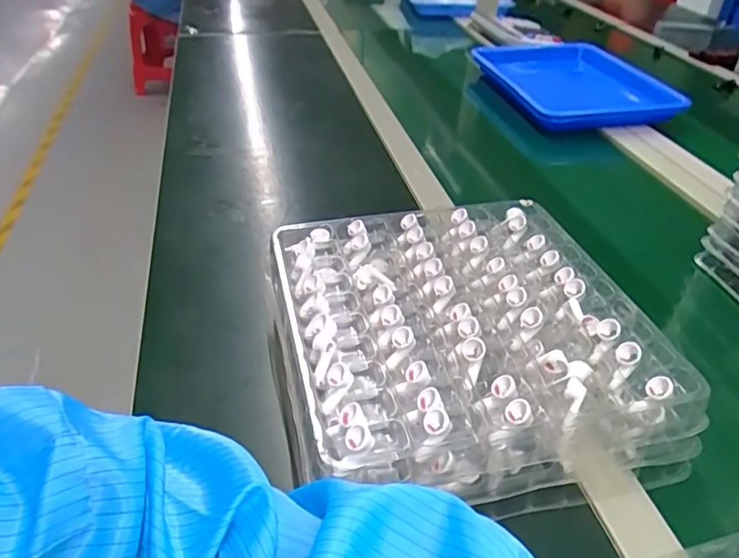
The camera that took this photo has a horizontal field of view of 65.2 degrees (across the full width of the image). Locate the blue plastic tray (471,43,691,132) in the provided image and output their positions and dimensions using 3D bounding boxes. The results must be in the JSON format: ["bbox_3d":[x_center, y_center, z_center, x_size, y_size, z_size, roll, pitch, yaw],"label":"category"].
[{"bbox_3d":[0.344,-0.355,1.053,0.272,0.071,0.385,0,35,-3],"label":"blue plastic tray"}]

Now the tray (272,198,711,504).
[{"bbox_3d":[0.064,0.036,0.447,0.258,0.060,0.259,-7,39,-12],"label":"tray"}]

